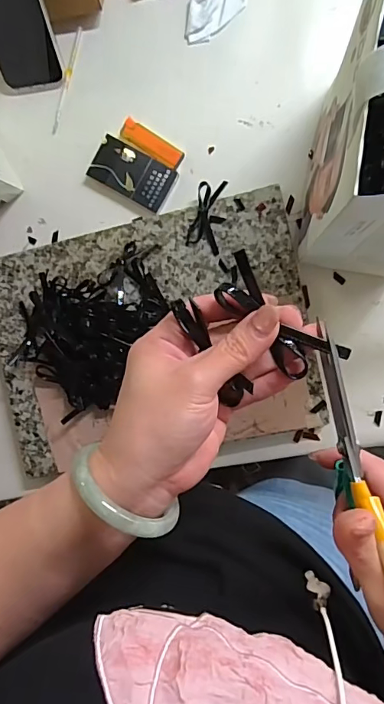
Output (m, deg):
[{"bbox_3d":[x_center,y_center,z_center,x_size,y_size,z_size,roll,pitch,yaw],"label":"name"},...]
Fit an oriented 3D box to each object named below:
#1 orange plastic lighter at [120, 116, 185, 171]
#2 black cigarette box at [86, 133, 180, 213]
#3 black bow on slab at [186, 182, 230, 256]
[{"bbox_3d":[-0.048,-0.248,0.567,0.080,0.018,0.027,35,97,4],"label":"orange plastic lighter"},{"bbox_3d":[-0.071,-0.213,0.567,0.100,0.017,0.054,30,96,4],"label":"black cigarette box"},{"bbox_3d":[0.019,-0.157,0.543,0.039,0.007,0.080,12,96,8],"label":"black bow on slab"}]

